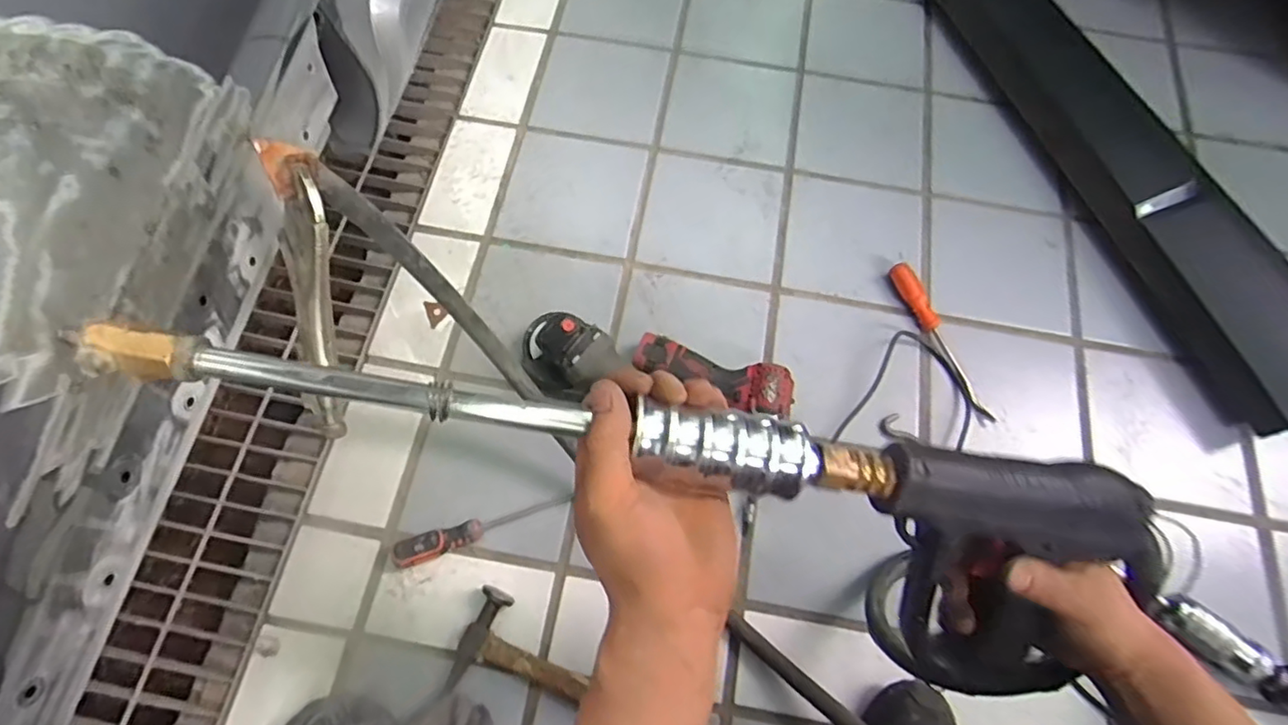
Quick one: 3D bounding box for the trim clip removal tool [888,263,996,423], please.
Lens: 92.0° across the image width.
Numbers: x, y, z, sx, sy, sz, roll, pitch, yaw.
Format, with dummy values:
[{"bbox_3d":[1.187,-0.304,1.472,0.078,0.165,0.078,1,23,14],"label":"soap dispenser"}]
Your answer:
[{"bbox_3d":[0.401,-0.031,0.832,0.027,0.029,0.238,-24,71,-9],"label":"trim clip removal tool"}]

